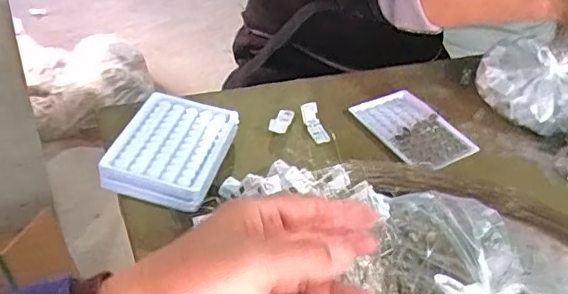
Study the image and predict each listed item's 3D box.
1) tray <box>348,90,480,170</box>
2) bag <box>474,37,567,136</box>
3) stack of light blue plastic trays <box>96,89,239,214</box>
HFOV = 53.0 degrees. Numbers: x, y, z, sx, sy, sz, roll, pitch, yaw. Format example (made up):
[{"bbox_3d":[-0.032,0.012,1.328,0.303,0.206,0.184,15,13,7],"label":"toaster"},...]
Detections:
[{"bbox_3d":[0.153,-0.022,0.686,0.091,0.016,0.126,-18,47,-28],"label":"tray"},{"bbox_3d":[0.327,-0.079,0.724,0.158,0.094,0.107,27,44,20],"label":"bag"},{"bbox_3d":[-0.110,0.000,0.576,0.100,0.030,0.138,13,40,5],"label":"stack of light blue plastic trays"}]

